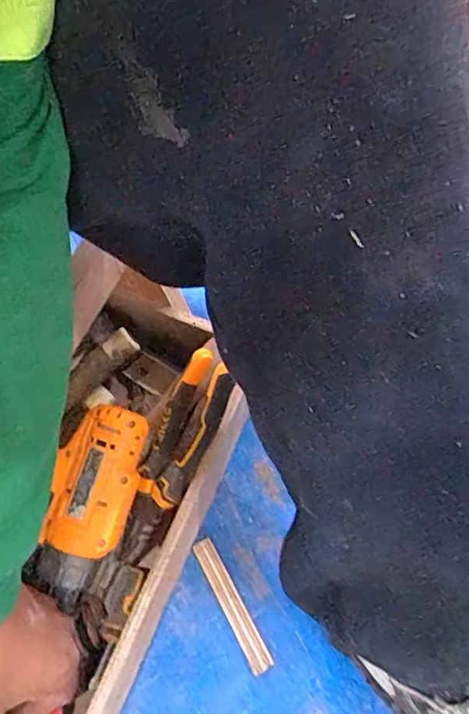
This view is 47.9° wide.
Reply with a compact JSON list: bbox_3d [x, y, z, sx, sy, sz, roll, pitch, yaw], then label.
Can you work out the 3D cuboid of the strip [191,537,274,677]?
[{"bbox_3d":[-0.003,0.218,0.468,0.019,0.005,0.117,-27,68,-10],"label":"strip"}]

